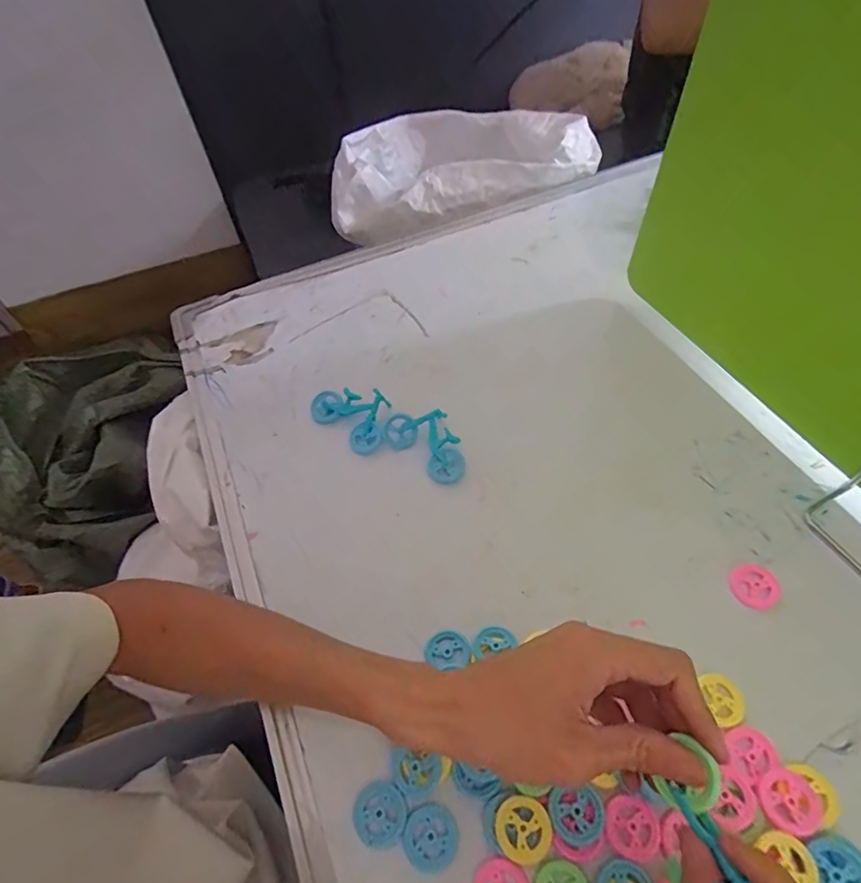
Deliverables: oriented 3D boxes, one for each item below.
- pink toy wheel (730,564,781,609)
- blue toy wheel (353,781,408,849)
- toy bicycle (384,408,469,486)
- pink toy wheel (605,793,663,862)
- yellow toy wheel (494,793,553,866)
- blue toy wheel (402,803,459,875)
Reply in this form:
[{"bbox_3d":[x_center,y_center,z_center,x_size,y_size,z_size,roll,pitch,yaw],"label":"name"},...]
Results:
[{"bbox_3d":[0.222,0.099,0.352,0.031,0.004,0.029,-2,54,2],"label":"pink toy wheel"},{"bbox_3d":[-0.029,0.212,0.293,0.030,0.004,0.031,-2,54,2],"label":"blue toy wheel"},{"bbox_3d":[0.001,-0.001,0.429,0.076,0.017,0.045,36,64,25],"label":"toy bicycle"},{"bbox_3d":[0.111,0.211,0.282,0.030,0.004,0.029,-2,54,2],"label":"pink toy wheel"},{"bbox_3d":[0.051,0.213,0.283,0.029,0.005,0.030,-2,54,2],"label":"yellow toy wheel"},{"bbox_3d":[0.000,0.220,0.286,0.031,0.004,0.030,-2,54,2],"label":"blue toy wheel"}]

